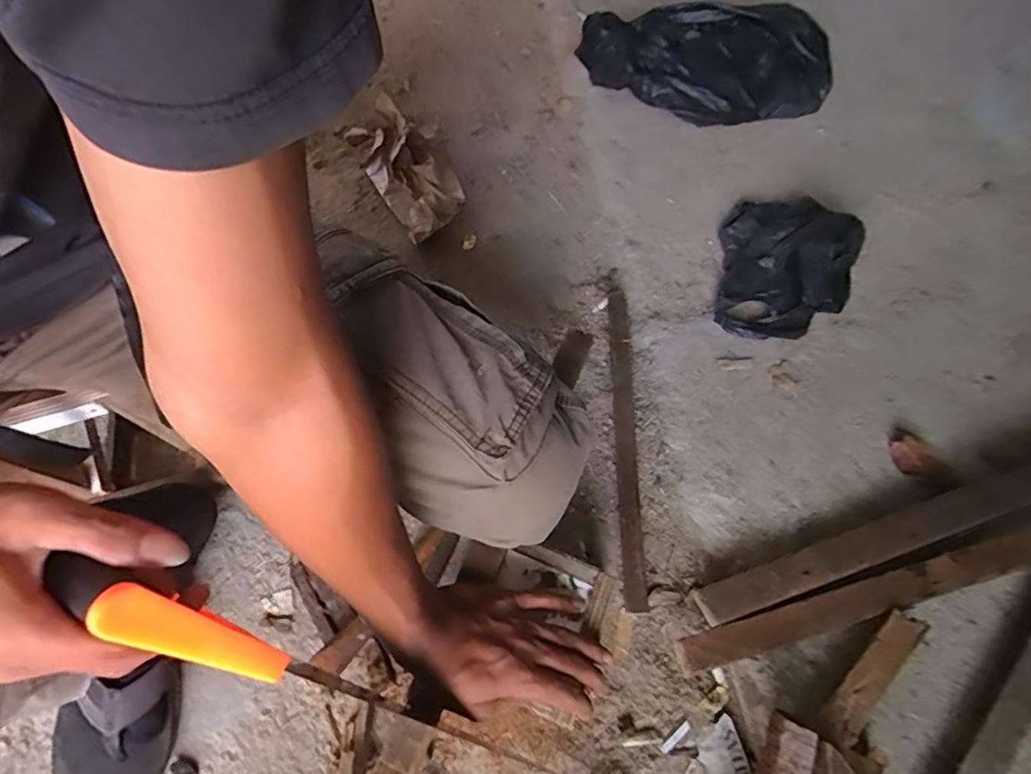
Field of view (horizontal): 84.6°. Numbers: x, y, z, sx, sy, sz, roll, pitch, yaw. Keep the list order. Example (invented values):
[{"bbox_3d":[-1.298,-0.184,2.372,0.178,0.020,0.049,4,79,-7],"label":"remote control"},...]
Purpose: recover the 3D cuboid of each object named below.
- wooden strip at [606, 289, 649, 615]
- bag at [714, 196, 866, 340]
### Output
[{"bbox_3d":[0.124,0.052,0.634,0.024,0.019,0.371,1,62,2],"label":"wooden strip"},{"bbox_3d":[0.320,-0.158,0.670,0.155,0.088,0.215,23,65,13],"label":"bag"}]

